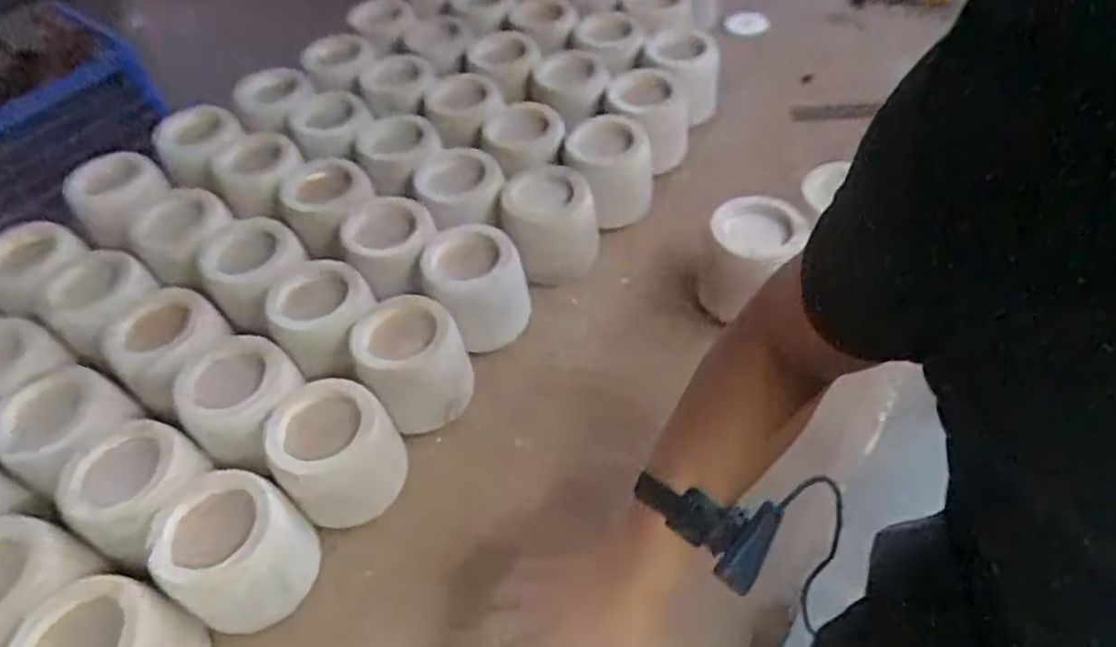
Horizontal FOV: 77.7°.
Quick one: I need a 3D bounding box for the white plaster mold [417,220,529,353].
[{"bbox_3d":[-0.107,-0.049,0.926,0.130,0.132,0.128,-15,51,-7],"label":"white plaster mold"}]

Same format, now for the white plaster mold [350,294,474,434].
[{"bbox_3d":[-0.178,0.042,0.845,0.126,0.129,0.126,-3,51,3],"label":"white plaster mold"}]

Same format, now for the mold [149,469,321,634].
[{"bbox_3d":[-0.329,0.232,0.709,0.127,0.108,0.136,-3,51,3],"label":"mold"}]

